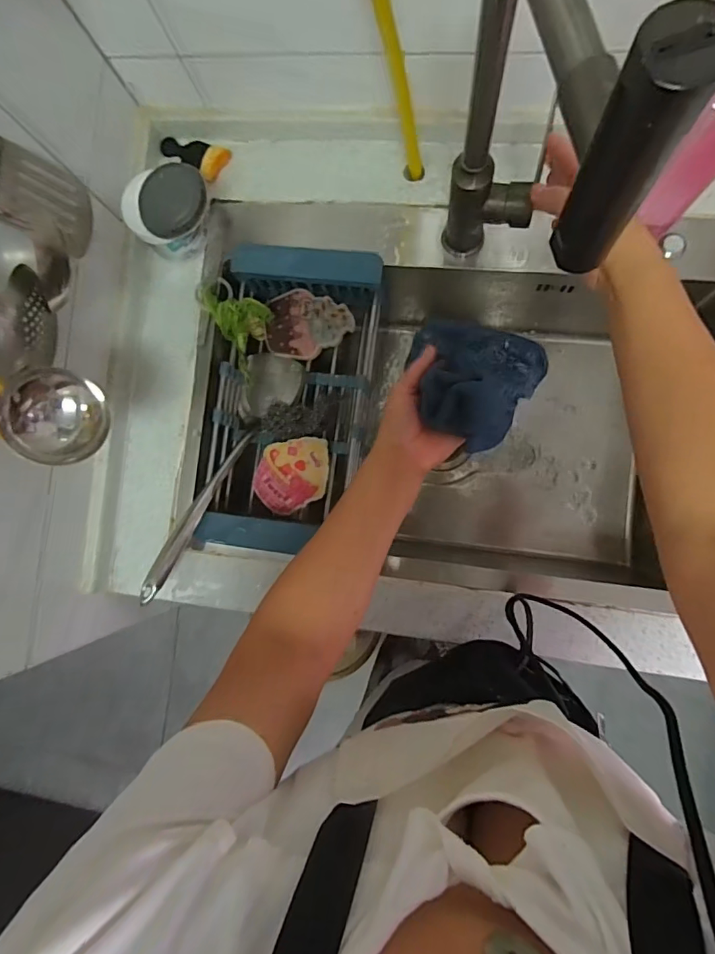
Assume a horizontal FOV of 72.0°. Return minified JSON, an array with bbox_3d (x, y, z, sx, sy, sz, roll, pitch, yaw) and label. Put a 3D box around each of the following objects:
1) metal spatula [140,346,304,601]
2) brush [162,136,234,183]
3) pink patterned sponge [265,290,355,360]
[{"bbox_3d":[-0.164,-0.007,0.634,0.081,0.064,0.363,18,64,8],"label":"metal spatula"},{"bbox_3d":[-0.210,-0.417,0.633,0.085,0.017,0.044,31,91,8],"label":"brush"},{"bbox_3d":[-0.065,-0.202,0.662,0.114,0.019,0.084,8,88,8],"label":"pink patterned sponge"}]

